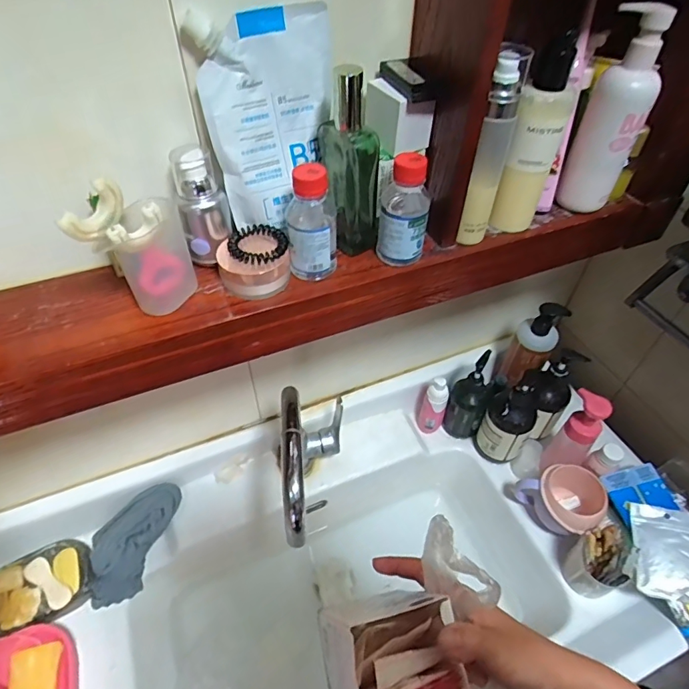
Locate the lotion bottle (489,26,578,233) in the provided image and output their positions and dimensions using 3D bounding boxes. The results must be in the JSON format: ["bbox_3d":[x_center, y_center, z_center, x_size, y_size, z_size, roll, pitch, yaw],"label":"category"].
[{"bbox_3d":[0.177,-0.183,0.440,0.044,0.165,0.042,19,50,16],"label":"lotion bottle"}]

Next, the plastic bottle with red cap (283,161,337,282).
[{"bbox_3d":[-0.030,-0.105,0.420,0.043,0.106,0.042,-4,48,-4],"label":"plastic bottle with red cap"}]

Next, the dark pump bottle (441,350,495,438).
[{"bbox_3d":[0.204,0.088,0.767,0.063,0.176,0.064,0,48,0],"label":"dark pump bottle"}]

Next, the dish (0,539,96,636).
[{"bbox_3d":[-0.410,0.324,0.627,0.138,0.027,0.089,-22,52,-19],"label":"dish"}]

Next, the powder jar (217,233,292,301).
[{"bbox_3d":[-0.082,-0.072,0.432,0.051,0.037,0.056,0,48,0],"label":"powder jar"}]

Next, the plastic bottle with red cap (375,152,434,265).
[{"bbox_3d":[0.055,-0.122,0.435,0.044,0.103,0.039,8,48,6],"label":"plastic bottle with red cap"}]

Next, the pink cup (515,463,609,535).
[{"bbox_3d":[0.327,0.230,0.696,0.090,0.089,0.098,0,48,0],"label":"pink cup"}]

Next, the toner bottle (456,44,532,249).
[{"bbox_3d":[0.135,-0.172,0.427,0.028,0.167,0.036,15,49,13],"label":"toner bottle"}]

